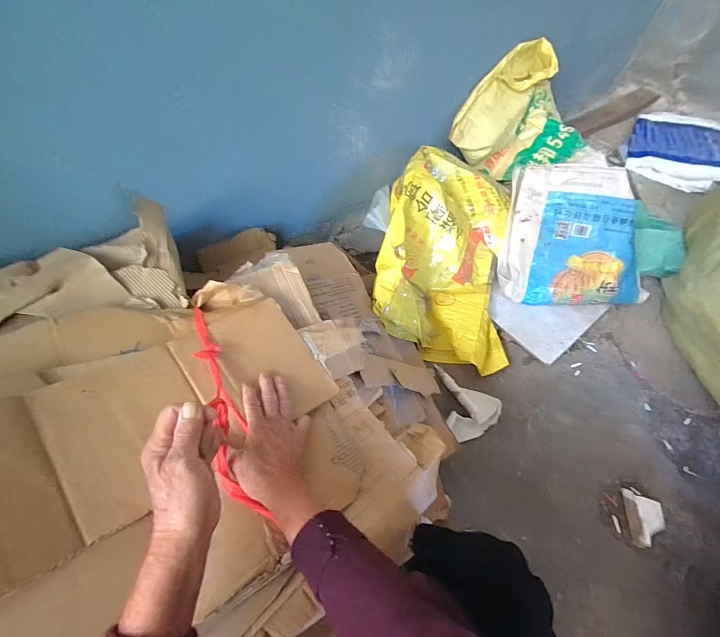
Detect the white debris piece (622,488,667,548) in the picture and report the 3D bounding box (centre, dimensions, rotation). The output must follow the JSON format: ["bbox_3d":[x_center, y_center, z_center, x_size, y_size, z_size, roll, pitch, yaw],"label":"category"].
[{"bbox_3d":[0.631,0.433,0.756,0.090,0.042,0.114,6,55,2],"label":"white debris piece"}]

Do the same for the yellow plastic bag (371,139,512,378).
[{"bbox_3d":[0.259,-0.192,1.012,0.406,0.319,0.598,12,56,6],"label":"yellow plastic bag"}]

